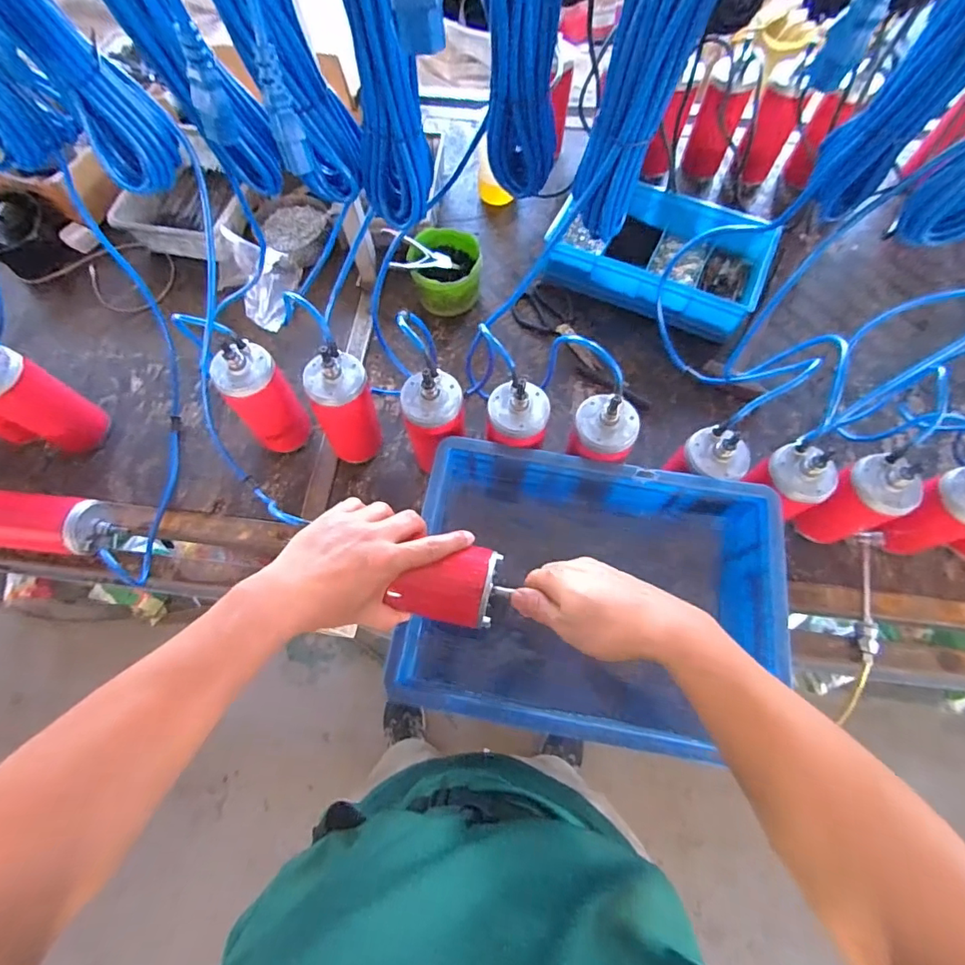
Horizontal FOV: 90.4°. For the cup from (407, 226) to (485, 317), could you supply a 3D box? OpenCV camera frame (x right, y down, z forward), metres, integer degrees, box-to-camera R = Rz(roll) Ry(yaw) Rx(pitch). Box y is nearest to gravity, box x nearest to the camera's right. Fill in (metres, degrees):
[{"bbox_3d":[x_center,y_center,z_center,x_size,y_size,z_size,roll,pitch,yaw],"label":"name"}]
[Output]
[{"bbox_3d":[-0.059,-0.350,0.801,0.114,0.078,0.114,0,68,1],"label":"cup"}]

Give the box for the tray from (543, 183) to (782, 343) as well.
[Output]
[{"bbox_3d":[0.296,-0.386,0.821,0.351,0.079,0.229,22,70,9],"label":"tray"}]

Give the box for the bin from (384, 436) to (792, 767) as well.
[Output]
[{"bbox_3d":[0.125,0.131,0.577,0.397,0.147,0.300,9,69,4],"label":"bin"}]

